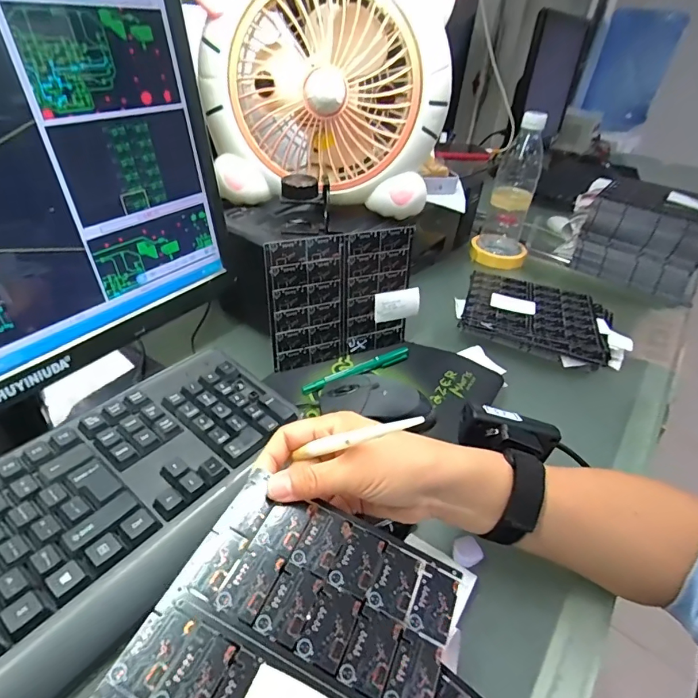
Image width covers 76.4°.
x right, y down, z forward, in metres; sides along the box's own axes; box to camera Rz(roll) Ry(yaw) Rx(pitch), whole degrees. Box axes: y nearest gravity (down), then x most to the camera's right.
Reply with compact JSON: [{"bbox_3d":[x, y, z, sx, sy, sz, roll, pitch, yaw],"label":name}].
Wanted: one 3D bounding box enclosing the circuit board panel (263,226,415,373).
[{"bbox_3d":[-0.005,-0.055,0.488,0.167,0.142,0.005,-13,32,-23],"label":"circuit board panel"}]

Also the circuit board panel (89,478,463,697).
[{"bbox_3d":[-0.030,0.153,0.218,0.140,0.004,0.158,23,44,10],"label":"circuit board panel"}]

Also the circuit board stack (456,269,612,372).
[{"bbox_3d":[0.252,-0.047,0.603,0.182,0.027,0.156,18,39,15],"label":"circuit board stack"}]

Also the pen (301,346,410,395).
[{"bbox_3d":[0.013,0.022,0.496,0.143,0.012,0.019,-20,44,-30],"label":"pen"}]

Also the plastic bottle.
[{"bbox_3d":[0.273,-0.259,0.736,0.075,0.227,0.063,14,38,10],"label":"plastic bottle"}]

